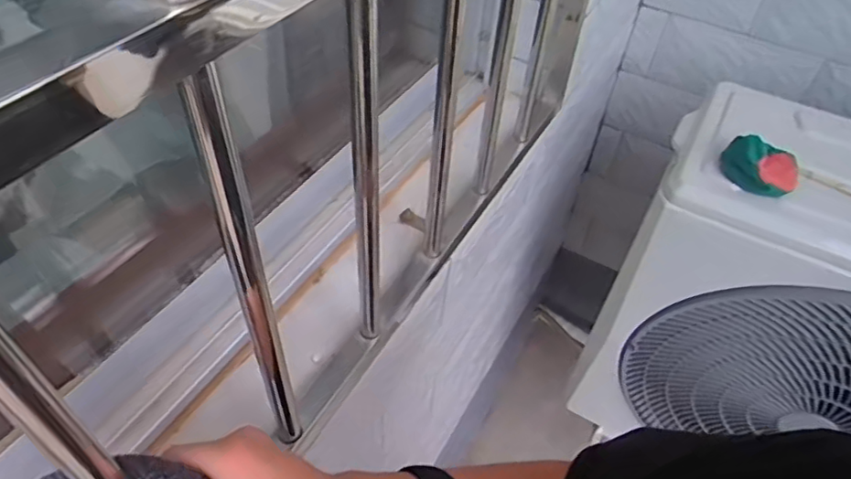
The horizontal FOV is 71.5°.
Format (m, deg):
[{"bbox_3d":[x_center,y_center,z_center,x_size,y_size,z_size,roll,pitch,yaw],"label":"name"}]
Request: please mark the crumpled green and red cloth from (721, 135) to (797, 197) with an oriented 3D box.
[{"bbox_3d":[0.408,-0.090,0.717,0.085,0.053,0.057,34,54,24],"label":"crumpled green and red cloth"}]

